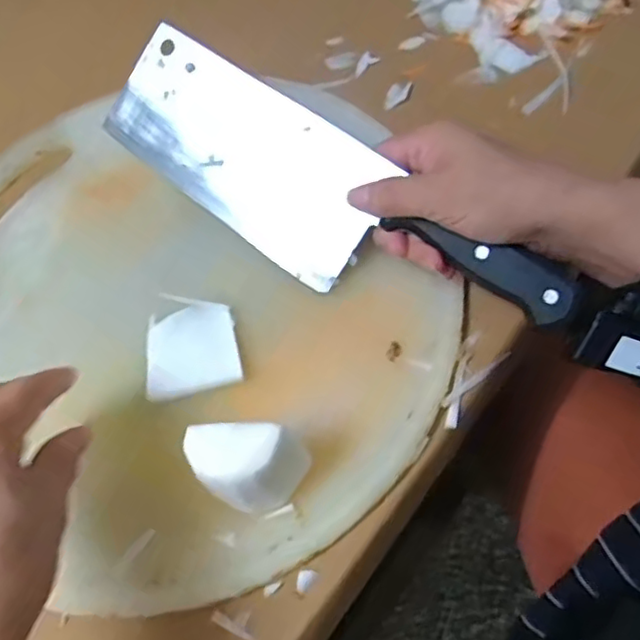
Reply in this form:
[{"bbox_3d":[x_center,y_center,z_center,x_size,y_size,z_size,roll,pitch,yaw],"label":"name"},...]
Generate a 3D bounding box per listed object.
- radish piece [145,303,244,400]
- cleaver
[{"bbox_3d":[-0.072,0.015,0.353,0.052,0.006,0.052,-12,62,2],"label":"radish piece"},{"bbox_3d":[0.000,-0.071,0.358,0.288,0.021,0.087,30,101,13],"label":"cleaver"}]

